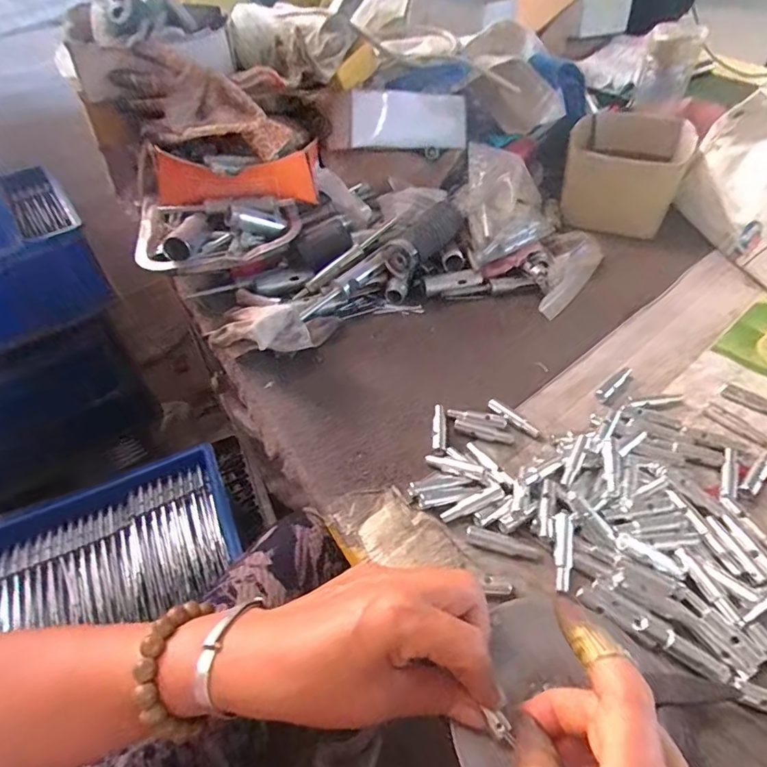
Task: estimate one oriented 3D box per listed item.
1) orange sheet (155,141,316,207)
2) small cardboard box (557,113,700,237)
[{"bbox_3d":[-0.171,-0.244,0.582,0.189,0.057,0.073,-7,46,-4],"label":"orange sheet"},{"bbox_3d":[0.322,-0.281,0.669,0.148,0.099,0.156,16,48,16],"label":"small cardboard box"}]

